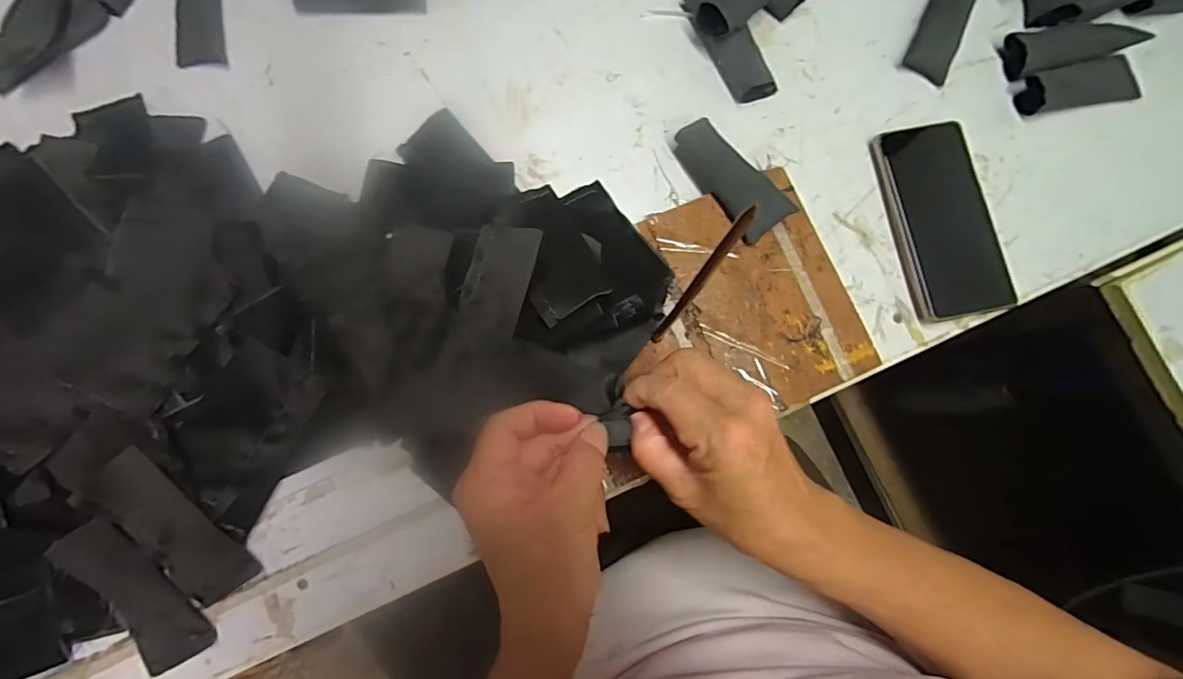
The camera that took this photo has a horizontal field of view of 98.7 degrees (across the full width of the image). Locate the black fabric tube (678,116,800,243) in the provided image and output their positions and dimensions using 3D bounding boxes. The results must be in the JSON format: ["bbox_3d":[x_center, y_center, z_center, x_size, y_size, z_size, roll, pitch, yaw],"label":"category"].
[{"bbox_3d":[0.106,-0.126,0.396,0.035,0.028,0.103,-38,83,-7],"label":"black fabric tube"}]

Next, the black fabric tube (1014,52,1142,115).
[{"bbox_3d":[0.409,-0.213,0.424,0.101,0.025,0.033,-12,81,-4],"label":"black fabric tube"}]

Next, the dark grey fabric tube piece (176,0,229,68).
[{"bbox_3d":[-0.320,-0.277,0.414,0.040,0.013,0.103,0,95,-2],"label":"dark grey fabric tube piece"}]

